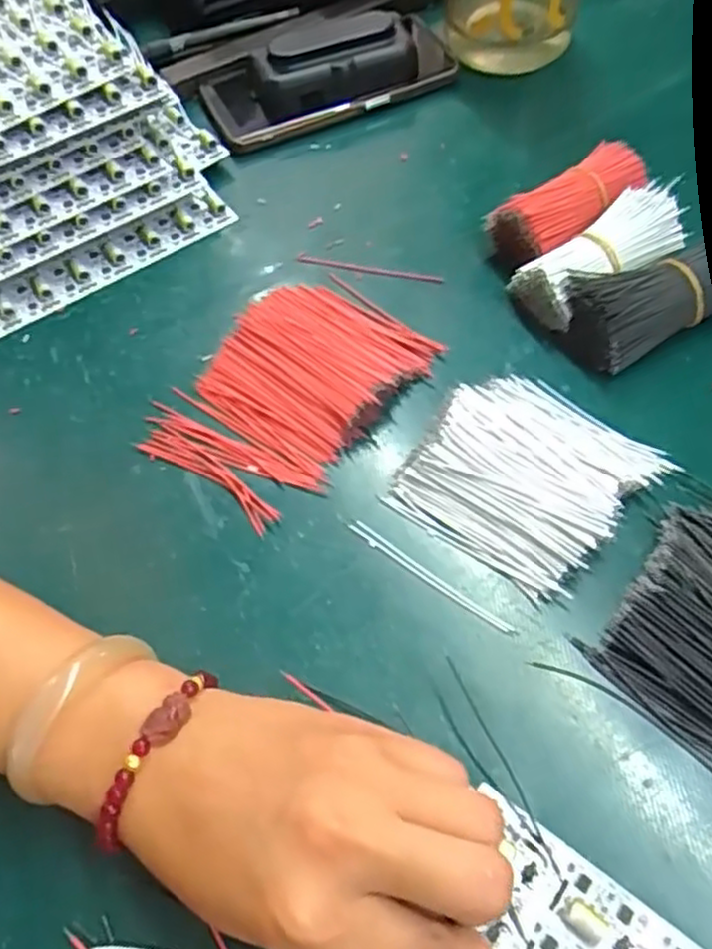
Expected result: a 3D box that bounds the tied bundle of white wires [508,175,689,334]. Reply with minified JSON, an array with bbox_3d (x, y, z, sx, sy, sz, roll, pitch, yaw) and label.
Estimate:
[{"bbox_3d":[0.126,-0.111,0.375,0.090,0.030,0.039,-34,71,-10],"label":"tied bundle of white wires"}]

